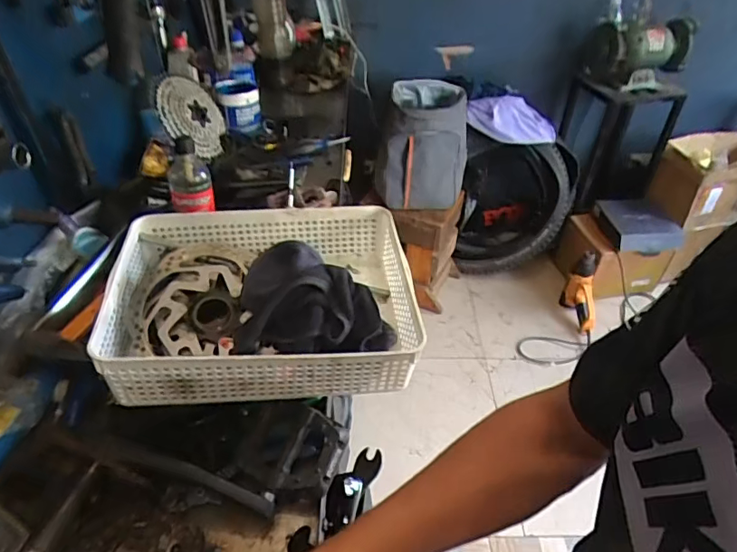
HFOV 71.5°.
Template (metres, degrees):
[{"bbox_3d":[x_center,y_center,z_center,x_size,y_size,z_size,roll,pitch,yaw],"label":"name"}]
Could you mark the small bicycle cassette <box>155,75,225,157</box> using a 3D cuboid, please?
[{"bbox_3d":[-0.376,-0.344,1.100,0.029,0.174,0.169,-10,9,33],"label":"small bicycle cassette"}]

